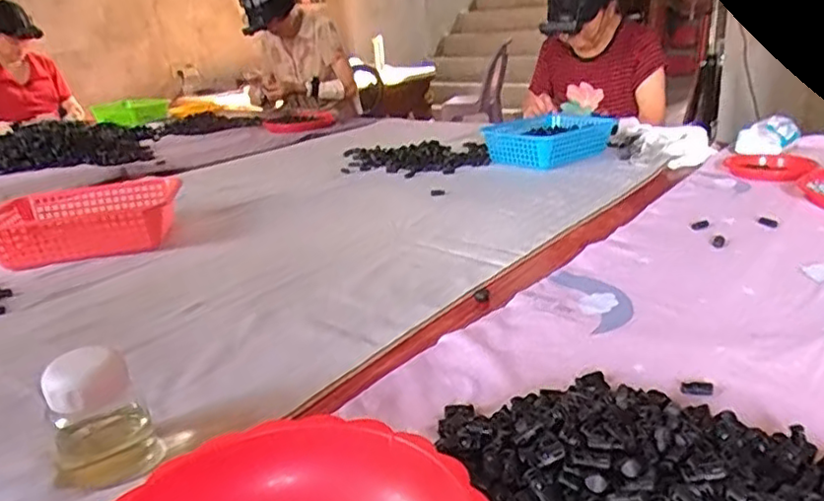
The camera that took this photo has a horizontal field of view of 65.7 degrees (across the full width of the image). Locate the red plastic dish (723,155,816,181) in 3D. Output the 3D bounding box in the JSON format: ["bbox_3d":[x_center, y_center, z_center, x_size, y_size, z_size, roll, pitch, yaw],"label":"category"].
[{"bbox_3d":[0.711,-0.166,1.275,0.158,0.018,0.176,6,23,28],"label":"red plastic dish"}]

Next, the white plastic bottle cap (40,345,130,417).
[{"bbox_3d":[-0.268,0.107,0.527,0.049,0.038,0.048,-4,20,2],"label":"white plastic bottle cap"}]

